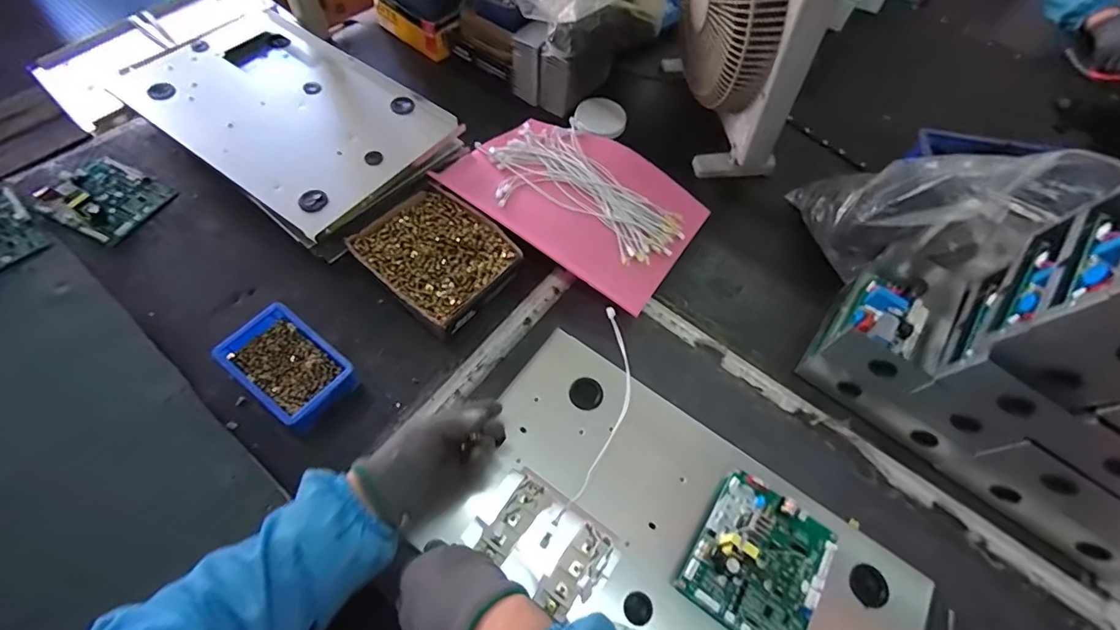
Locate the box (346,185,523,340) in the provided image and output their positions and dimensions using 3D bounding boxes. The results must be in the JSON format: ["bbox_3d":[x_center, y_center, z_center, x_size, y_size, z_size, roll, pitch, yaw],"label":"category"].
[{"bbox_3d":[-0.177,-0.081,0.707,0.199,0.048,0.180,37,65,15],"label":"box"}]

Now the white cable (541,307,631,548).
[{"bbox_3d":[0.050,0.128,0.605,0.059,0.033,0.321,16,61,5],"label":"white cable"}]

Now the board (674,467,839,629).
[{"bbox_3d":[0.214,0.256,0.506,0.131,0.039,0.149,34,64,14],"label":"board"}]

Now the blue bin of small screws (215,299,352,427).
[{"bbox_3d":[-0.347,0.069,0.622,0.150,0.054,0.103,35,64,14],"label":"blue bin of small screws"}]

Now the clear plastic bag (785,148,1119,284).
[{"bbox_3d":[0.477,-0.155,0.672,0.258,0.262,0.128,37,65,15],"label":"clear plastic bag"}]

